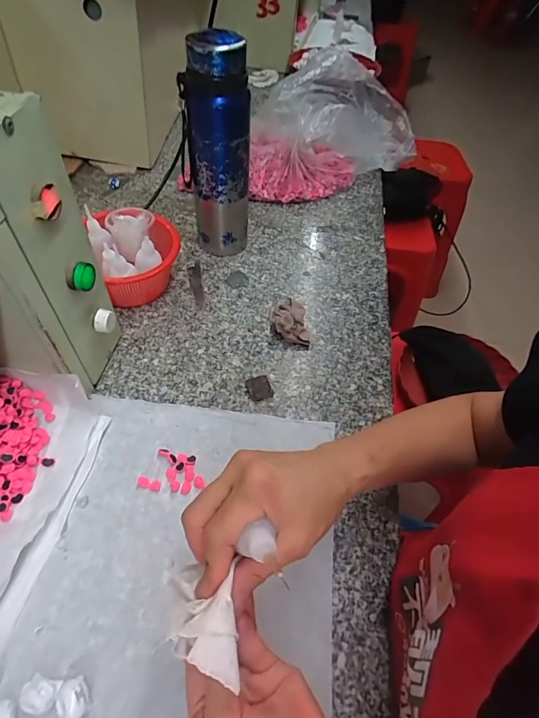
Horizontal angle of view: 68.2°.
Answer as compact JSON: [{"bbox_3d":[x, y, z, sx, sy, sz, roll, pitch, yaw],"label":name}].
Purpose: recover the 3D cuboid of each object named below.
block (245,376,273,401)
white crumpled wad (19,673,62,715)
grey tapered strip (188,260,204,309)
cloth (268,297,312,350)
[{"bbox_3d":[-0.012,0.035,0.486,0.029,0.009,0.033,-10,55,-13],"label":"block"},{"bbox_3d":[-0.173,0.254,0.301,0.025,0.017,0.020,11,53,3],"label":"white crumpled wad"},{"bbox_3d":[-0.110,-0.112,0.595,0.018,0.004,0.100,-6,54,-10],"label":"grey tapered strip"},{"bbox_3d":[0.027,-0.057,0.548,0.052,0.029,0.081,0,53,-6],"label":"cloth"}]

